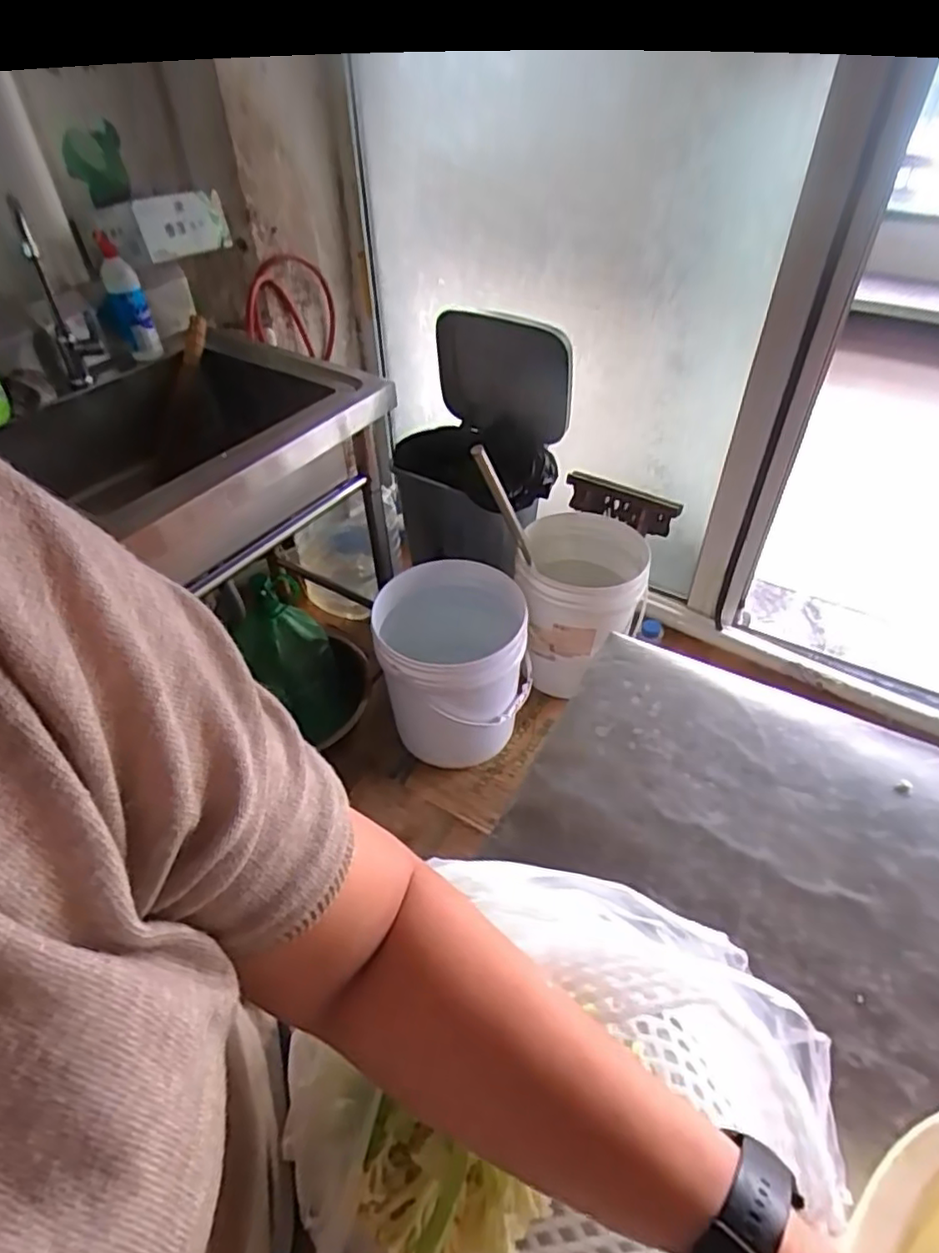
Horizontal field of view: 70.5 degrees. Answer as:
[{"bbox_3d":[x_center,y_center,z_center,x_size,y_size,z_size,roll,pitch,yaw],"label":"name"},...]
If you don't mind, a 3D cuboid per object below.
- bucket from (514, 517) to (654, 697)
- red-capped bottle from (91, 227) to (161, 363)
[{"bbox_3d":[0.267,-0.053,1.638,0.280,0.348,0.279,-1,44,1],"label":"bucket"},{"bbox_3d":[-0.684,-0.648,1.309,0.078,0.231,0.063,-20,22,-18],"label":"red-capped bottle"}]

